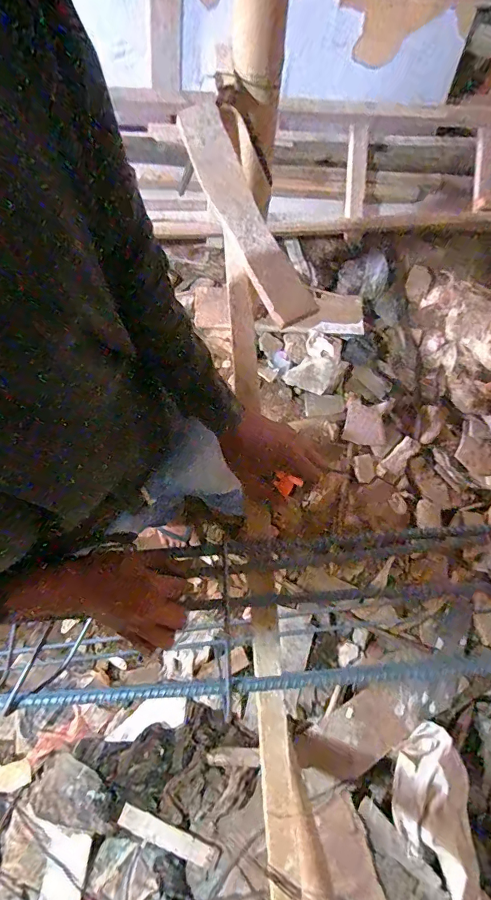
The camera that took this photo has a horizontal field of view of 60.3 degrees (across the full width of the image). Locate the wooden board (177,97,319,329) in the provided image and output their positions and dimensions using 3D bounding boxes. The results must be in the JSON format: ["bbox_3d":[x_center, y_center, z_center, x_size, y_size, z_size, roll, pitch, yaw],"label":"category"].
[{"bbox_3d":[-0.010,-0.346,0.609,0.069,0.031,0.377,-22,78,-6],"label":"wooden board"}]

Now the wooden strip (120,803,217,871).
[{"bbox_3d":[-0.208,1.001,1.093,0.252,0.014,0.054,22,73,8],"label":"wooden strip"}]

